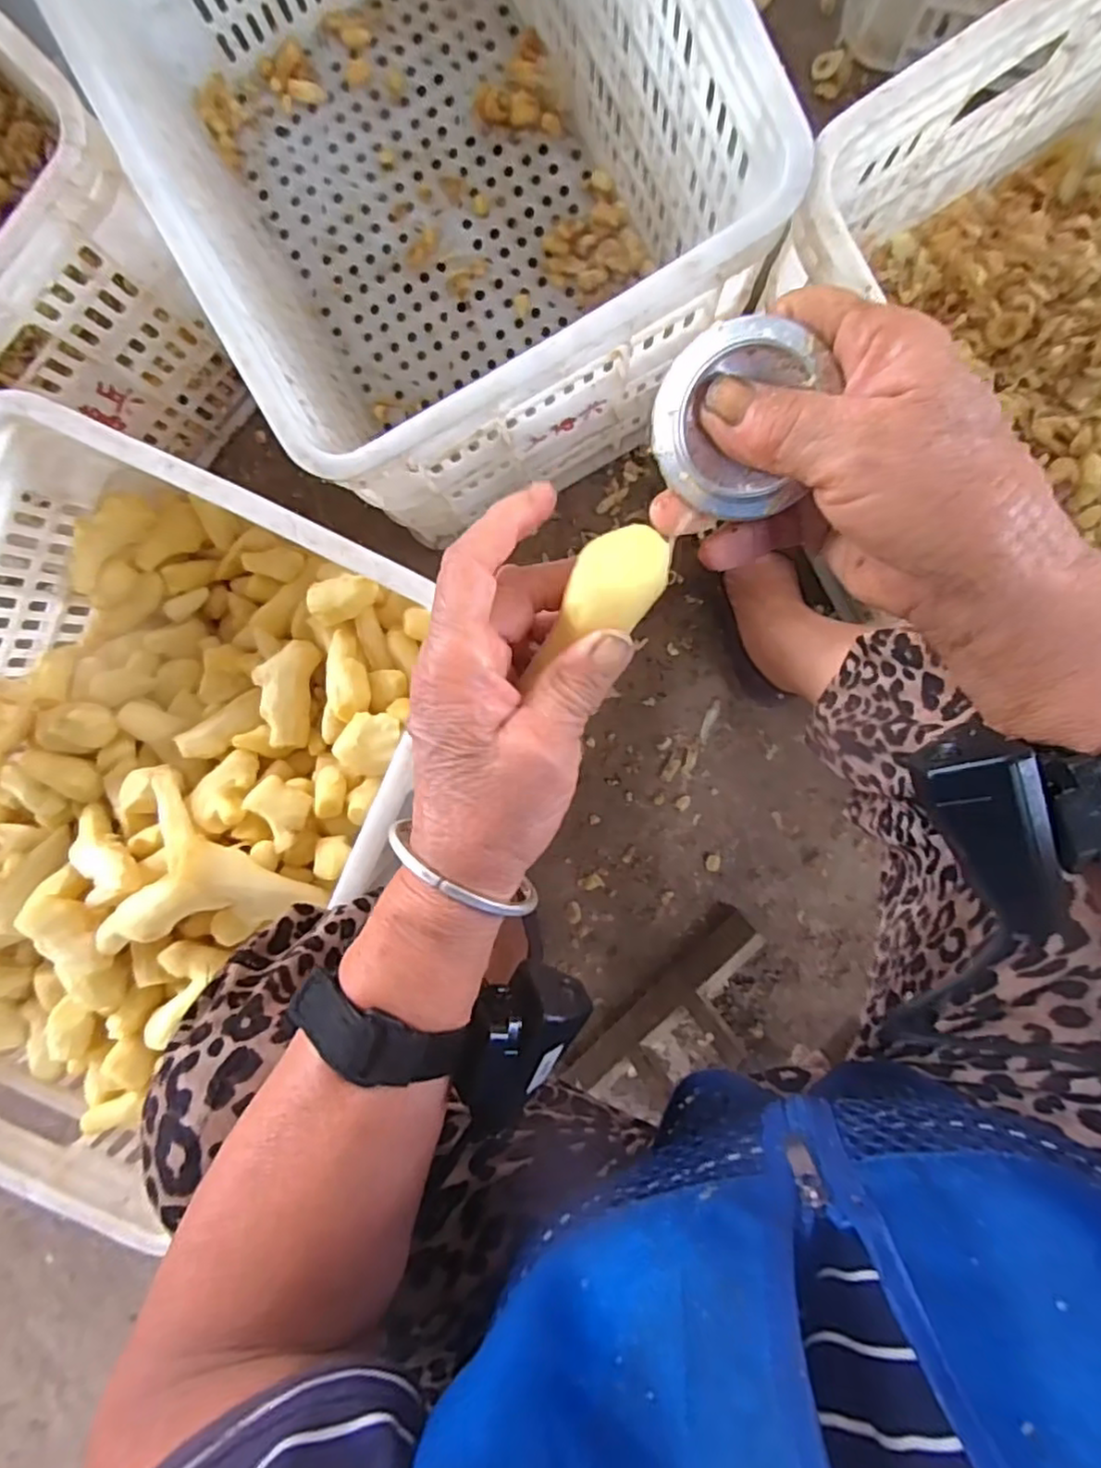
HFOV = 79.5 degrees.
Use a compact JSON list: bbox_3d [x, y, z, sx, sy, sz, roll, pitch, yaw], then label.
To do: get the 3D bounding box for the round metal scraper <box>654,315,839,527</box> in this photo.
[{"bbox_3d":[0.064,-0.111,0.235,0.052,0.015,0.062,16,114,5],"label":"round metal scraper"}]

